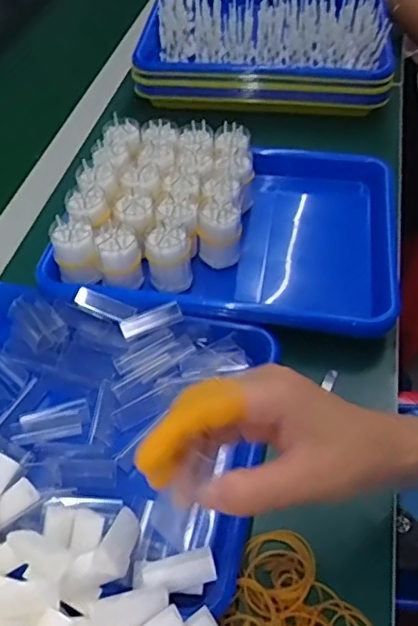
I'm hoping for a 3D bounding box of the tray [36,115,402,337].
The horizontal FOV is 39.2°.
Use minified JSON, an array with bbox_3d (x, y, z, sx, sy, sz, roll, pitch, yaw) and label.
[{"bbox_3d":[0.019,-0.091,0.591,0.313,0.084,0.247,4,49,7],"label":"tray"}]

